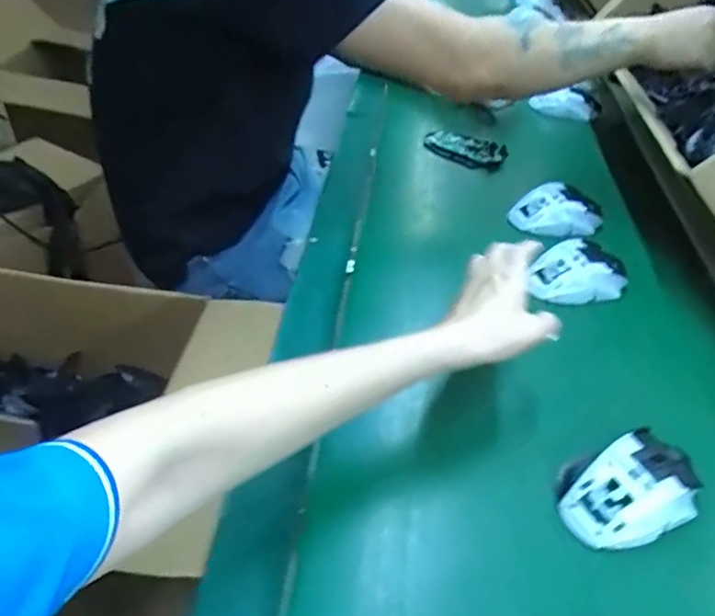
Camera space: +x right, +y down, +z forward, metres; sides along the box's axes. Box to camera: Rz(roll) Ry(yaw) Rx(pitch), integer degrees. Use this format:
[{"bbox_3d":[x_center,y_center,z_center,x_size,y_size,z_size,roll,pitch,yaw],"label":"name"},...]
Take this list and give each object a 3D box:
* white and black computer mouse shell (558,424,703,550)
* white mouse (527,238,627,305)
[{"bbox_3d":[0.197,0.128,0.417,0.107,0.035,0.066,-13,46,-21],"label":"white and black computer mouse shell"},{"bbox_3d":[0.226,-0.039,0.599,0.105,0.034,0.058,-1,42,-9],"label":"white mouse"}]

